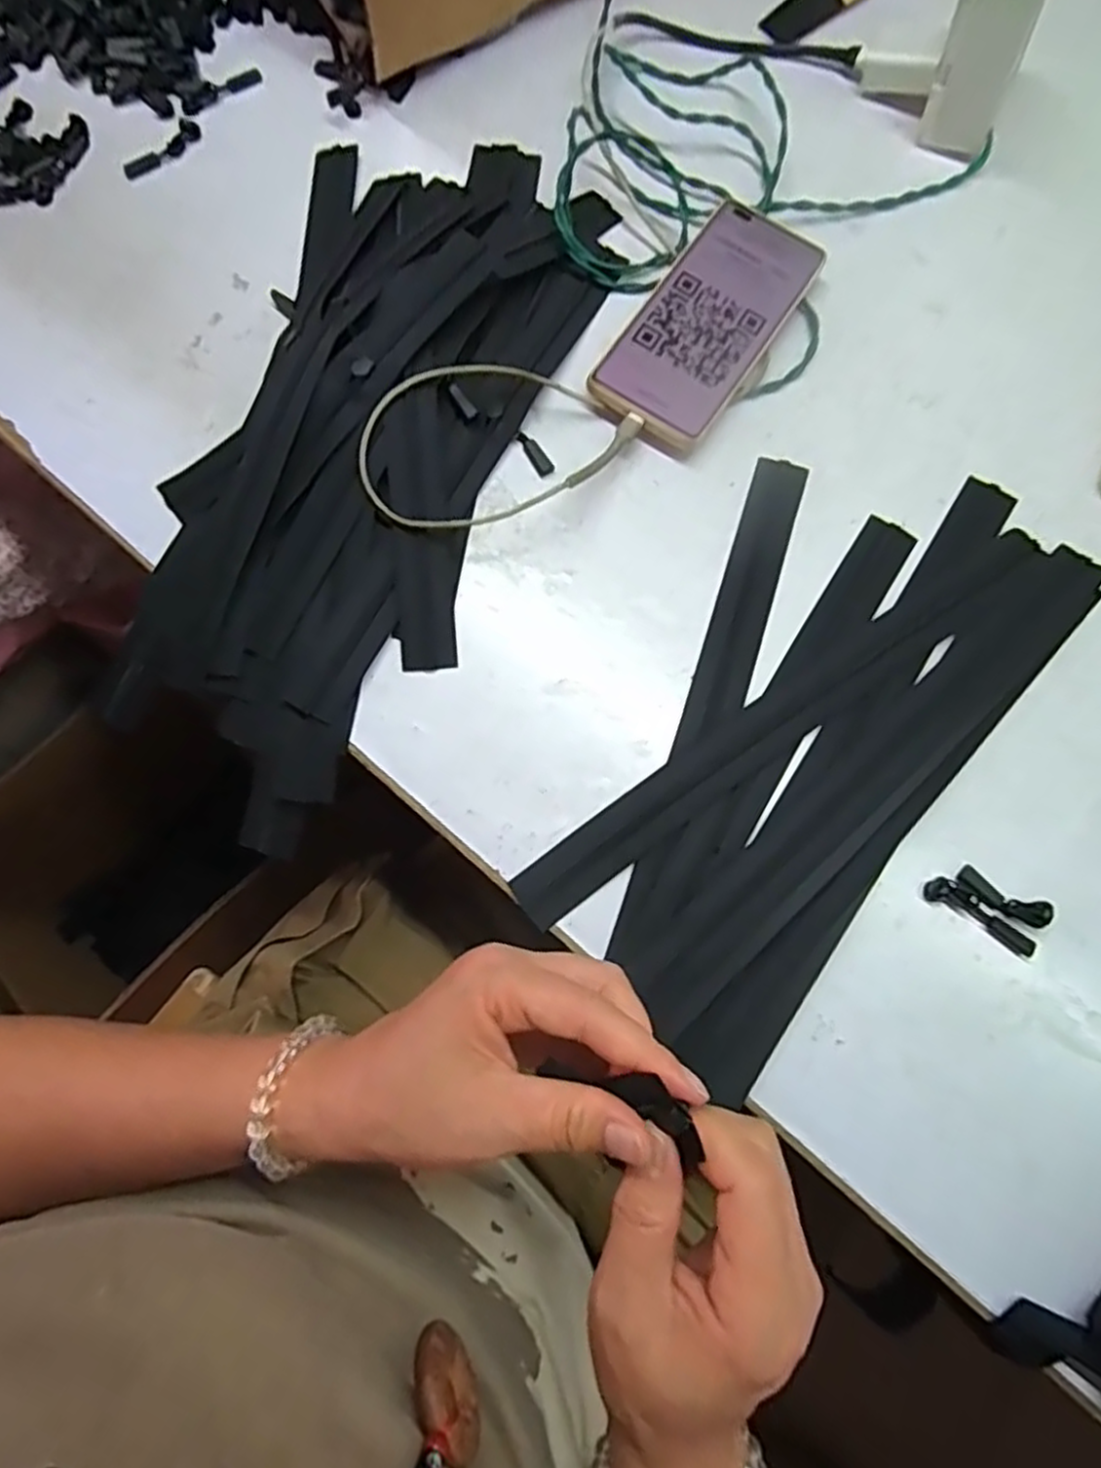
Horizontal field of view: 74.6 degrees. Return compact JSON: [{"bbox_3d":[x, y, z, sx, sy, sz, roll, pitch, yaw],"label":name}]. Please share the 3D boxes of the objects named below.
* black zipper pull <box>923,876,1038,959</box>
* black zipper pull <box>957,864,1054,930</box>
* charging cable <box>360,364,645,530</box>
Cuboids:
[{"bbox_3d":[0.221,0.092,0.369,0.059,0.004,0.015,32,80,7],"label":"black zipper pull"},{"bbox_3d":[0.233,0.084,0.369,0.047,0.007,0.014,28,79,7],"label":"black zipper pull"},{"bbox_3d":[-0.033,-0.169,0.420,0.148,0.034,0.100,-35,79,-7],"label":"charging cable"}]

